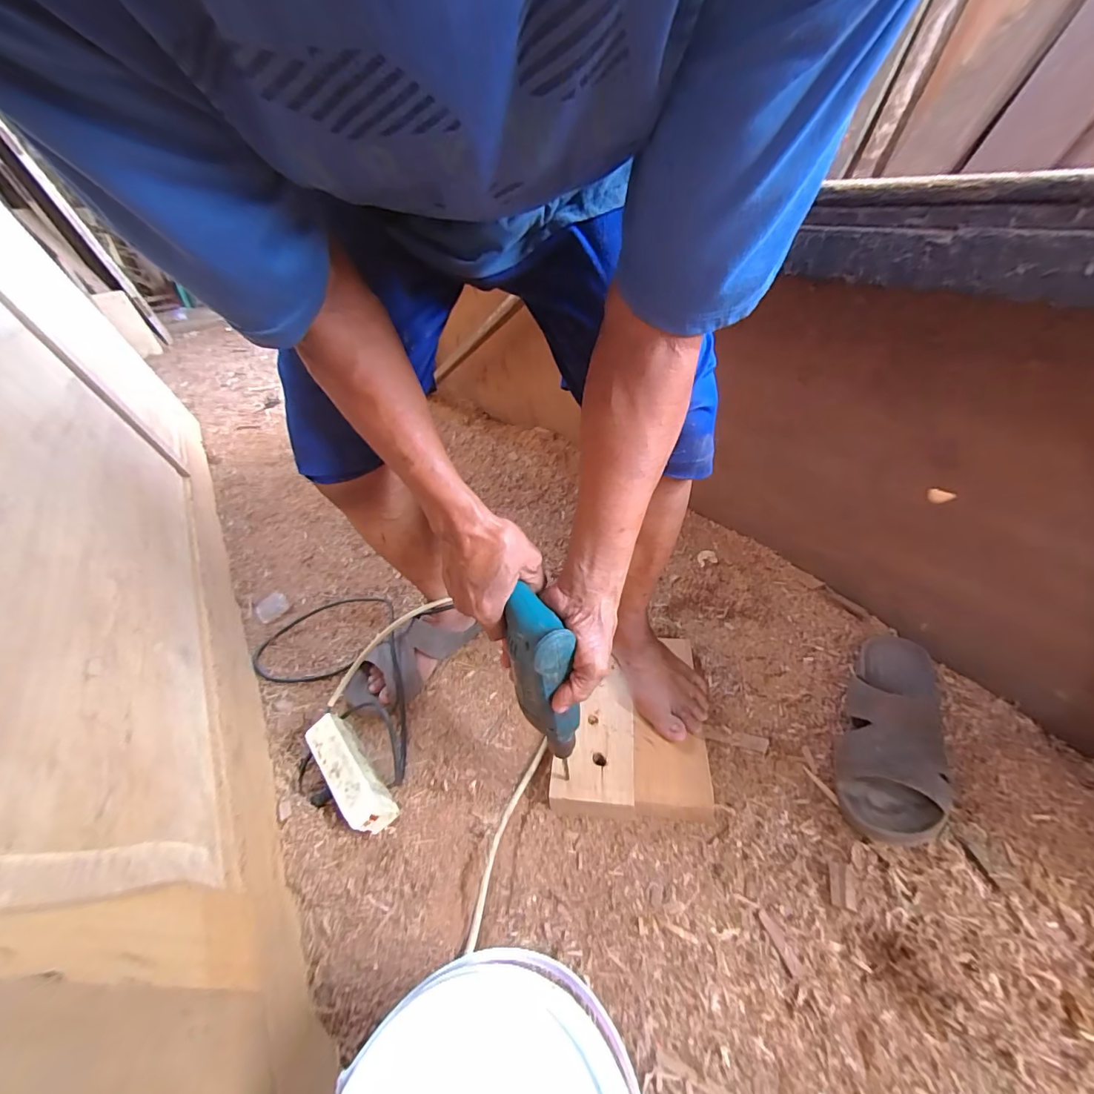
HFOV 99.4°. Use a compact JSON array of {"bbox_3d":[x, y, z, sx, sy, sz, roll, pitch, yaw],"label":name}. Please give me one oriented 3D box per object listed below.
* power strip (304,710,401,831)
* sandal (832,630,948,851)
[{"bbox_3d":[-0.245,0.277,0.573,0.051,0.048,0.159,-32,58,-29],"label":"power strip"},{"bbox_3d":[0.440,0.217,0.591,0.111,0.067,0.293,15,43,25],"label":"sandal"}]

